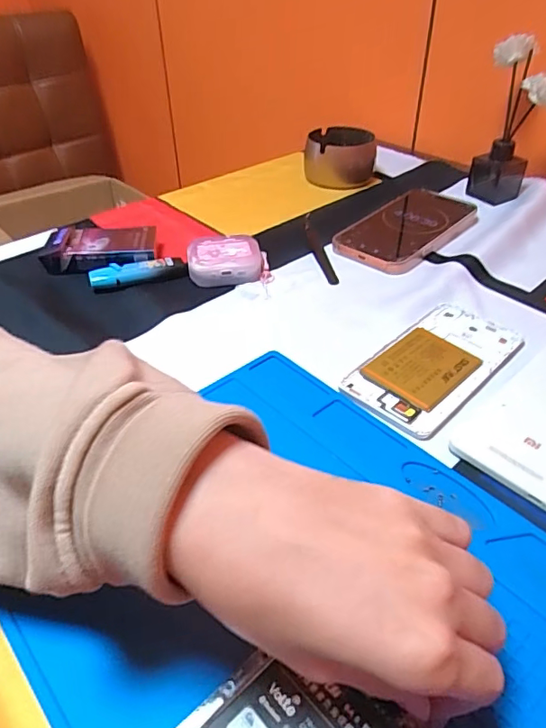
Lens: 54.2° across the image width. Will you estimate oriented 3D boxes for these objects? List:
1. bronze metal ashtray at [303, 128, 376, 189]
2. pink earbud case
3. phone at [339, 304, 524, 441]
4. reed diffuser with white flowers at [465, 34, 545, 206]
[{"bbox_3d":[0.082,-0.255,0.660,0.085,0.056,0.090,6,40,6],"label":"bronze metal ashtray"},{"bbox_3d":[-0.039,-0.095,0.482,0.069,0.028,0.045,-1,40,0],"label":"pink earbud case"},{"bbox_3d":[0.119,-0.003,0.381,0.070,0.010,0.144,31,49,33],"label":"phone"},{"bbox_3d":[0.260,-0.259,0.576,0.071,0.147,0.068,13,42,14],"label":"reed diffuser with white flowers"}]

